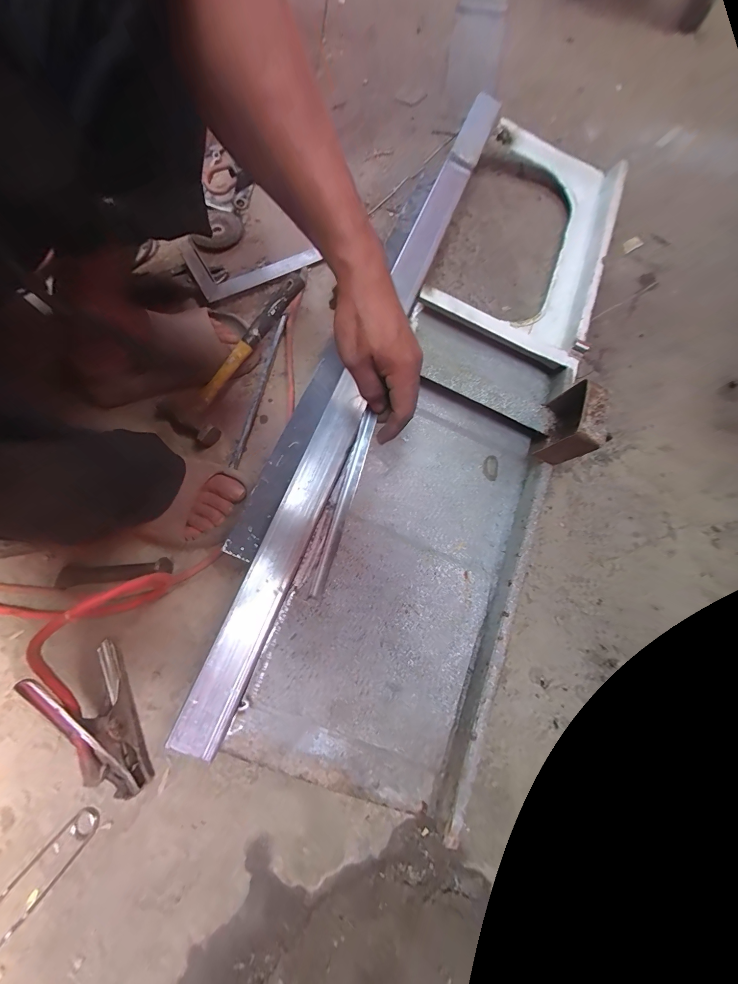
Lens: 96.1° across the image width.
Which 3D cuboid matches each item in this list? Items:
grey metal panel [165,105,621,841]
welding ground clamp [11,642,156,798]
[{"bbox_3d":[0.114,-0.133,0.466,0.293,0.107,0.975,21,74,6],"label":"grey metal panel"},{"bbox_3d":[-0.290,0.250,0.359,0.048,0.070,0.157,-37,76,-11],"label":"welding ground clamp"}]

